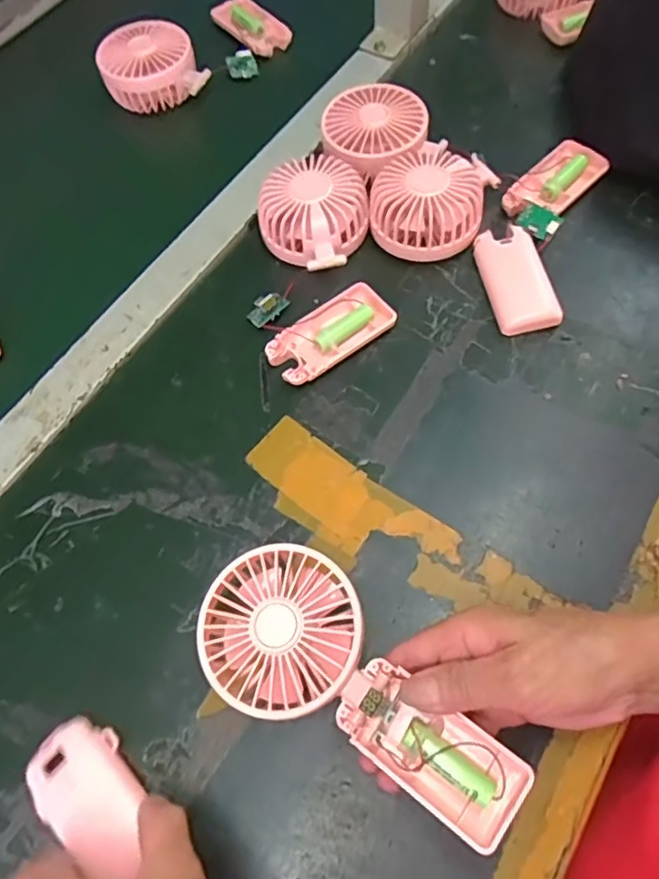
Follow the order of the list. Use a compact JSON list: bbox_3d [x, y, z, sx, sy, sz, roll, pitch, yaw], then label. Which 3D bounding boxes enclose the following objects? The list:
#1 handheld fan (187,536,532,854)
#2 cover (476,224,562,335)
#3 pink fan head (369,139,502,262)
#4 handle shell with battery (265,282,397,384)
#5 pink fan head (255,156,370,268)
[{"bbox_3d":[0.014,0.130,0.312,0.181,0.027,0.081,34,70,12],"label":"handheld fan"},{"bbox_3d":[0.141,-0.121,0.450,0.044,0.010,0.089,-18,70,15],"label":"cover"},{"bbox_3d":[0.081,-0.194,0.477,0.087,0.048,0.104,18,66,12],"label":"pink fan head"},{"bbox_3d":[0.001,-0.078,0.441,0.095,0.014,0.043,-34,67,-13],"label":"handle shell with battery"},{"bbox_3d":[-0.010,-0.180,0.475,0.080,0.045,0.081,-1,64,2],"label":"pink fan head"}]

